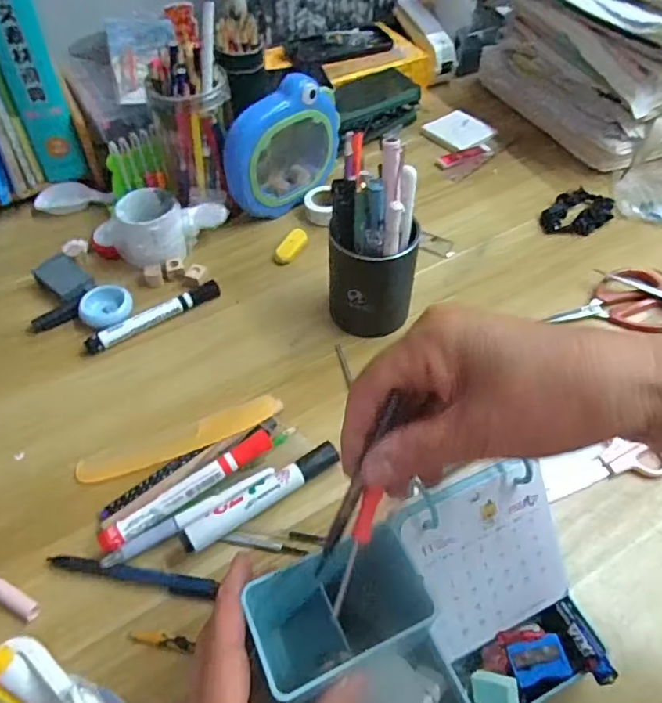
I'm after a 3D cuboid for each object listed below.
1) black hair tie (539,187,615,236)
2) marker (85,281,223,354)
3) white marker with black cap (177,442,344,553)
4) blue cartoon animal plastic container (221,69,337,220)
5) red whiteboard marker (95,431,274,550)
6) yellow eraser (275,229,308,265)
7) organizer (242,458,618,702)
[{"bbox_3d":[0.286,-0.160,0.621,0.095,0.013,0.058,-29,57,-20],"label":"black hair tie"},{"bbox_3d":[-0.173,-0.037,0.525,0.137,0.012,0.017,-30,57,-21],"label":"marker"},{"bbox_3d":[-0.049,0.108,0.399,0.127,0.019,0.018,-30,57,-20],"label":"white marker with black cap"},{"bbox_3d":[-0.048,-0.227,0.598,0.055,0.134,0.149,34,60,25],"label":"blue cartoon animal plastic container"},{"bbox_3d":[-0.104,0.104,0.400,0.139,0.022,0.015,-32,58,-22],"label":"red whiteboard marker"},{"bbox_3d":[-0.043,-0.116,0.592,0.021,0.012,0.050,27,57,20],"label":"yellow eraser"},{"bbox_3d":[0.060,0.154,0.298,0.183,0.091,0.110,-21,54,-15],"label":"organizer"}]

